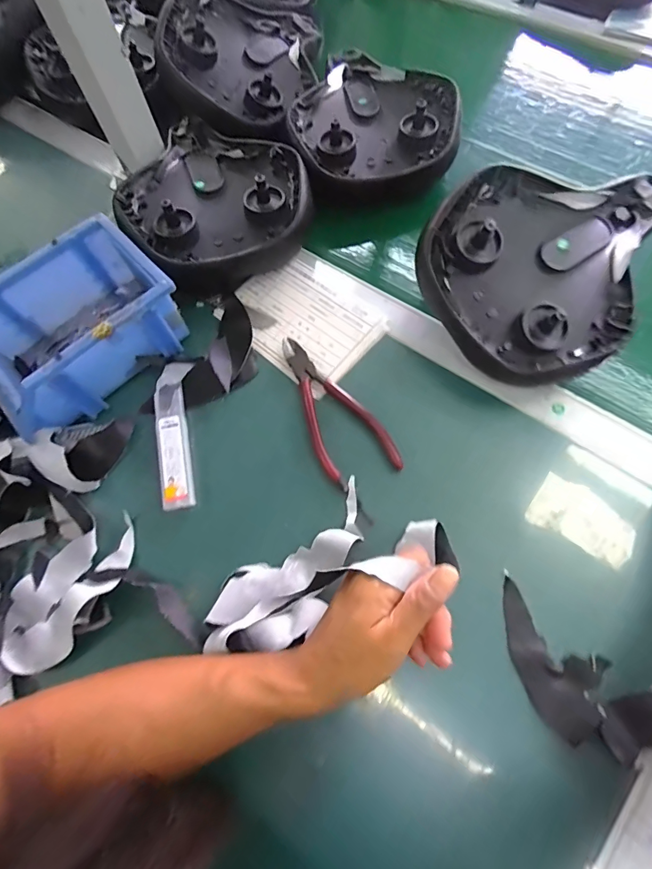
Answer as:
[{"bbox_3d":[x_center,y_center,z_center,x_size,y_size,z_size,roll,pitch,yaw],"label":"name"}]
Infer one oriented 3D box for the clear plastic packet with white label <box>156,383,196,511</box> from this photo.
[{"bbox_3d":[-0.134,0.008,0.374,0.026,0.017,0.115,-10,73,-3],"label":"clear plastic packet with white label"}]

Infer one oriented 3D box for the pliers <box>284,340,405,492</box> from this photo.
[{"bbox_3d":[0.007,-0.029,0.381,0.063,0.021,0.154,-22,69,-6],"label":"pliers"}]

